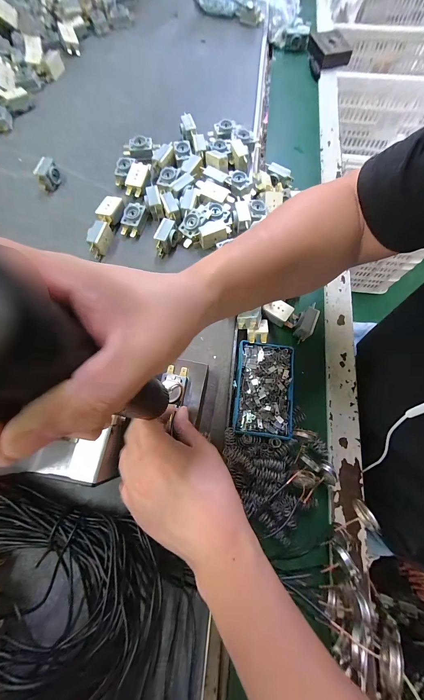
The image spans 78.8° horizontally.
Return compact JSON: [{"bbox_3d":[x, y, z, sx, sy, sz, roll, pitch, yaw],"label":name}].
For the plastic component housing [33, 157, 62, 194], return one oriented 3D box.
[{"bbox_3d":[-0.255,-0.271,0.401,0.018,0.030,0.041,14,71,4],"label":"plastic component housing"}]

